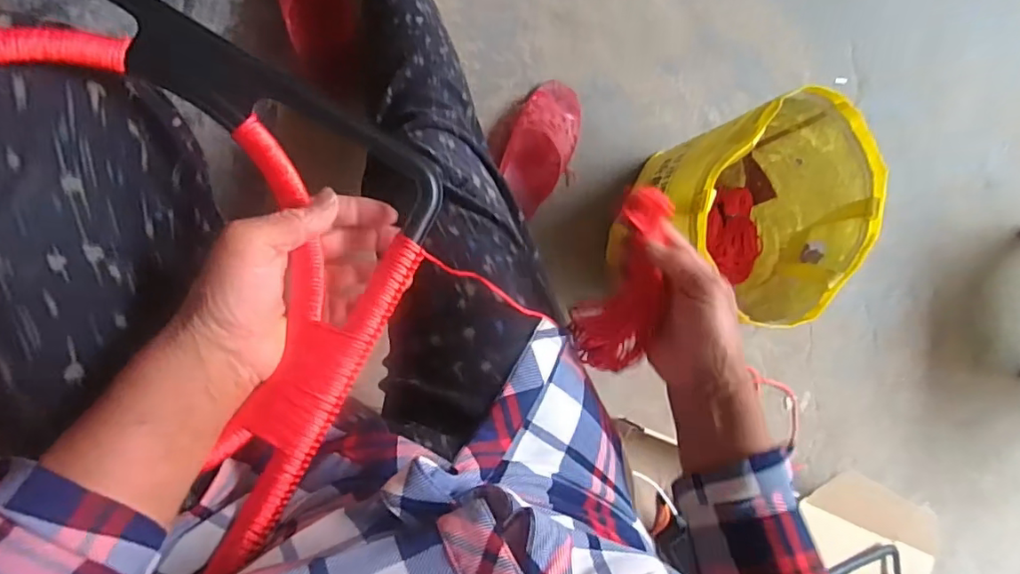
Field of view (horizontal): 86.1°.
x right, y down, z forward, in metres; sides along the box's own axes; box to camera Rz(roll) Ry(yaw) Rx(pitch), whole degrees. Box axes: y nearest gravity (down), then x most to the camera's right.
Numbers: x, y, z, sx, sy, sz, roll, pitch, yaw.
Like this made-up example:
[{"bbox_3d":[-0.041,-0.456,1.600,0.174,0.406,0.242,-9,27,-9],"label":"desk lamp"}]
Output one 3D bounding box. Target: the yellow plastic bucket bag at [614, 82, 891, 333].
[{"bbox_3d":[0.301,-0.098,0.717,0.220,0.249,0.227,44,79,-6],"label":"yellow plastic bucket bag"}]

